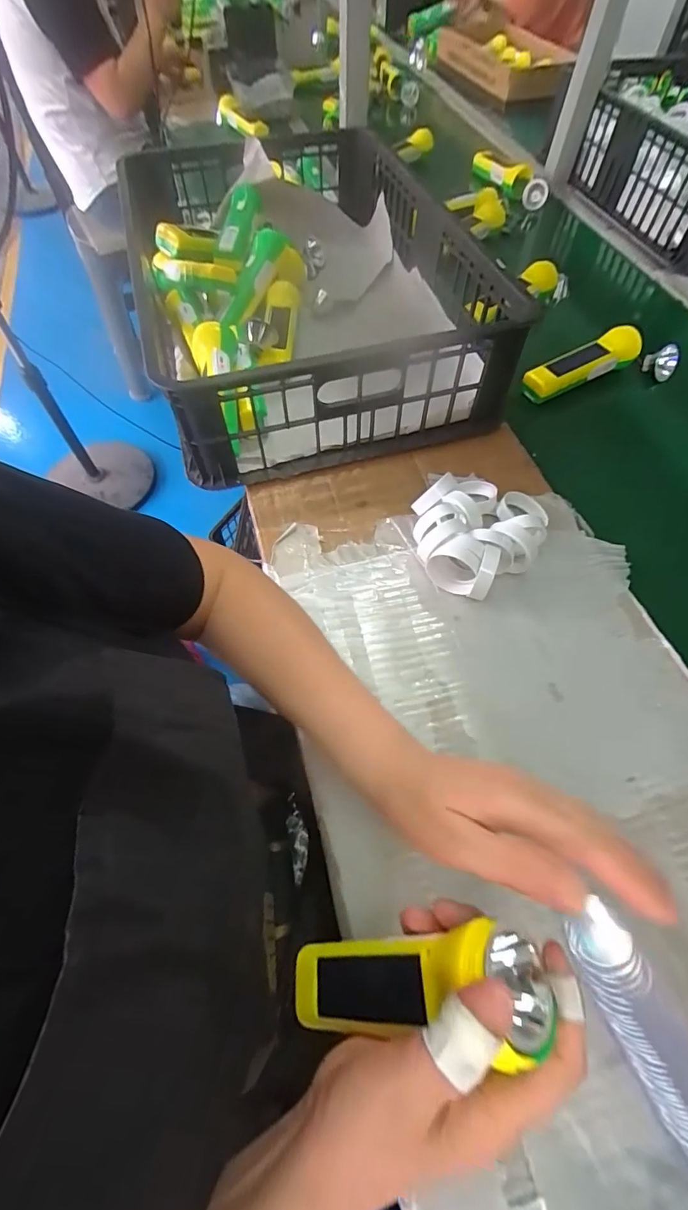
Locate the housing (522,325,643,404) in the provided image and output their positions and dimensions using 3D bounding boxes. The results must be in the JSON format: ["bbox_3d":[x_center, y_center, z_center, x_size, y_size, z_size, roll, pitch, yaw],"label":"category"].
[{"bbox_3d":[0.319,-0.321,0.621,0.162,0.046,0.058,-31,64,-16],"label":"housing"}]

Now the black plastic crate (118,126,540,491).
[{"bbox_3d":[-0.058,-0.456,0.641,0.403,0.134,0.617,-15,61,-9],"label":"black plastic crate"}]

